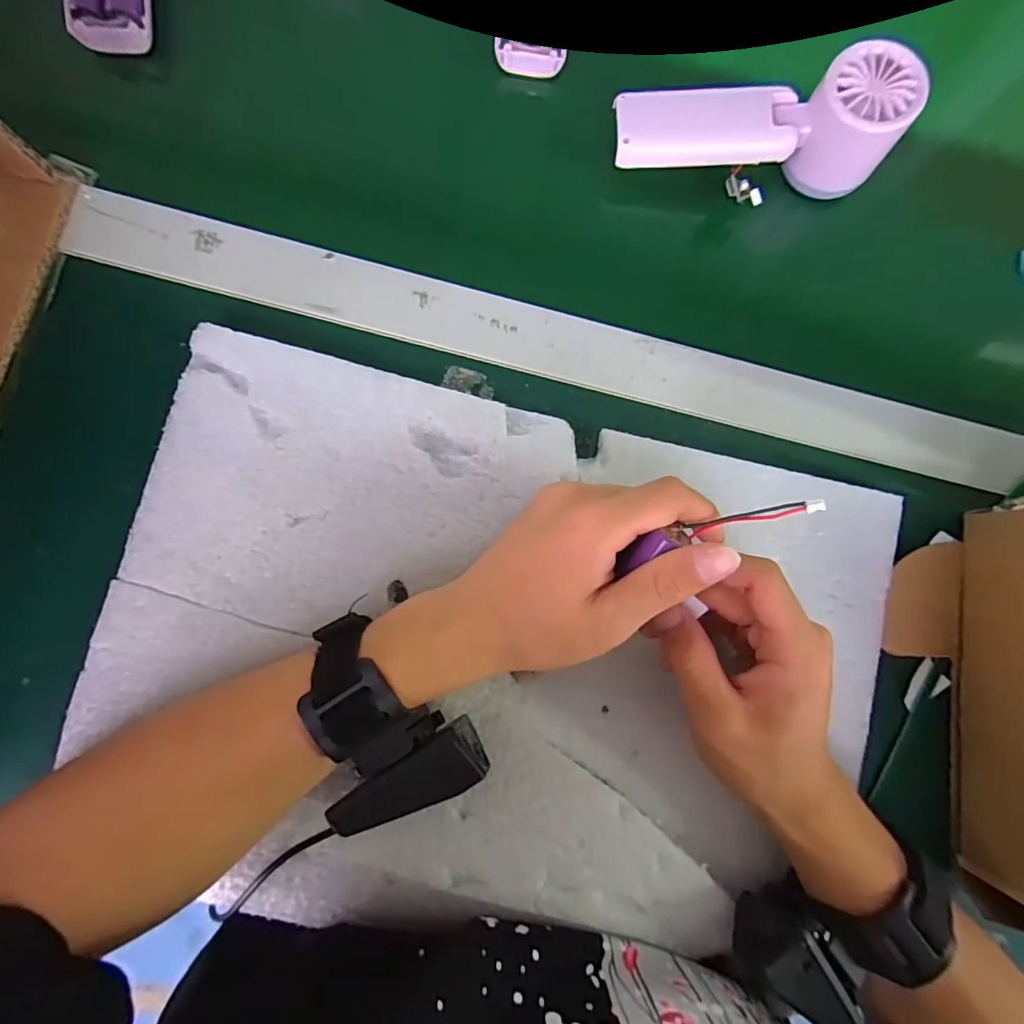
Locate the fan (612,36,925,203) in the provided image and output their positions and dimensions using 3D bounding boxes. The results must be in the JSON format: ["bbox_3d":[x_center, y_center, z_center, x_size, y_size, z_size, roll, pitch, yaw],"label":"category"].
[{"bbox_3d":[0.142,-0.230,0.293,0.156,0.050,0.048,1,85,-5],"label":"fan"}]

